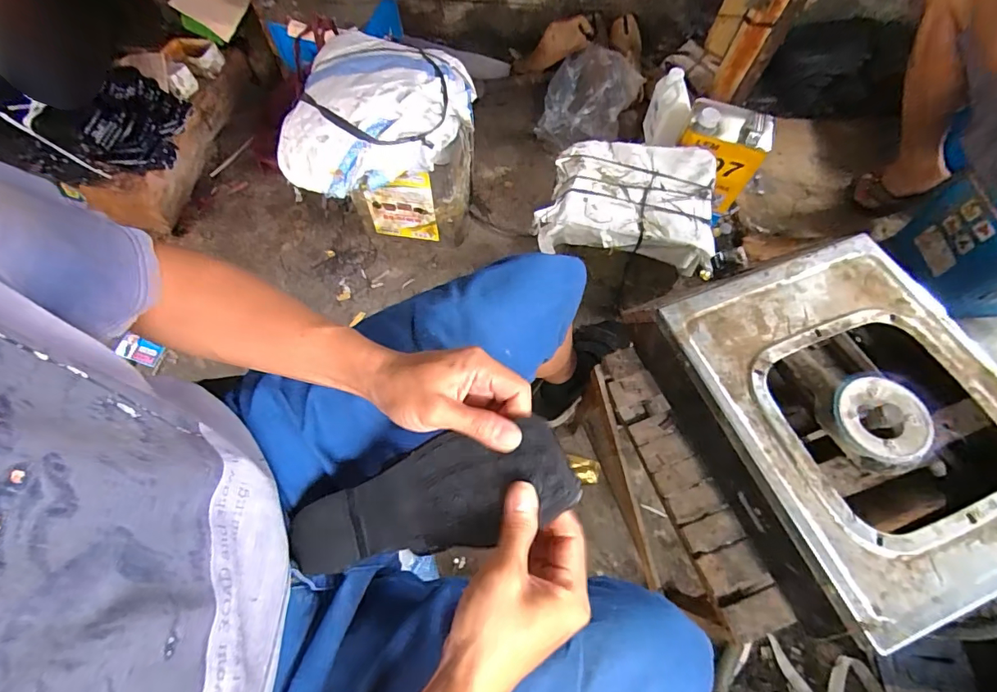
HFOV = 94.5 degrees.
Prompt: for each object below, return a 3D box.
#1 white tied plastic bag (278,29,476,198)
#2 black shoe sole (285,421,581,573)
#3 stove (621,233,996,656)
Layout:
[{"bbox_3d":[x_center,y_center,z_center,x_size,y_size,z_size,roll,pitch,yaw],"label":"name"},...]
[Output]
[{"bbox_3d":[-0.222,-0.456,0.848,0.333,0.161,0.372,11,65,5],"label":"white tied plastic bag"},{"bbox_3d":[-0.056,0.123,0.364,0.234,0.034,0.076,-22,64,15],"label":"black shoe sole"},{"bbox_3d":[0.355,0.060,0.478,0.287,0.097,0.350,-19,66,-9],"label":"stove"}]

